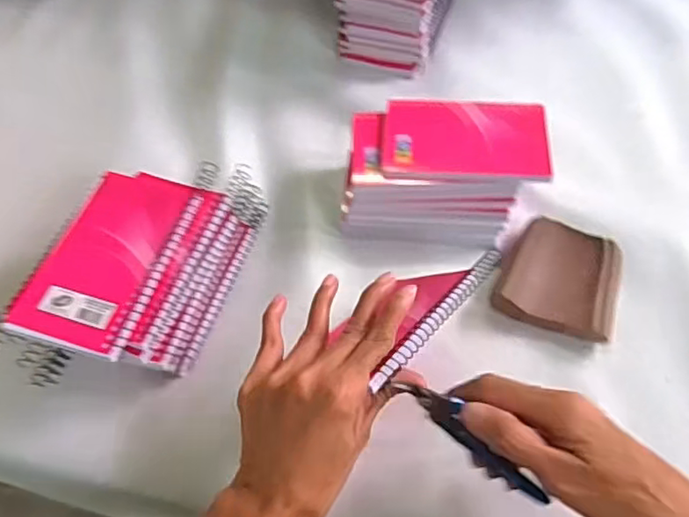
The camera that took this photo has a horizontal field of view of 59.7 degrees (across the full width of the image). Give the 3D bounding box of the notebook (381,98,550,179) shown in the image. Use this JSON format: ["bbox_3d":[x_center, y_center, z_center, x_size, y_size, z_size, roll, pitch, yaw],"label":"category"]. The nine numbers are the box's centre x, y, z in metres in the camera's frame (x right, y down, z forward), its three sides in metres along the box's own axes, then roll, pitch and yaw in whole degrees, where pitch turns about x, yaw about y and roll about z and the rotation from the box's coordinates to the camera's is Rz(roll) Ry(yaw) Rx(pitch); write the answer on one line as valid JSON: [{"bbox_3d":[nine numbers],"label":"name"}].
[{"bbox_3d":[0.098,-0.095,0.485,0.128,0.011,0.076,4,59,5],"label":"notebook"}]

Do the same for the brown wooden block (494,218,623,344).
[{"bbox_3d":[0.166,0.015,0.466,0.088,0.018,0.089,17,61,12],"label":"brown wooden block"}]

